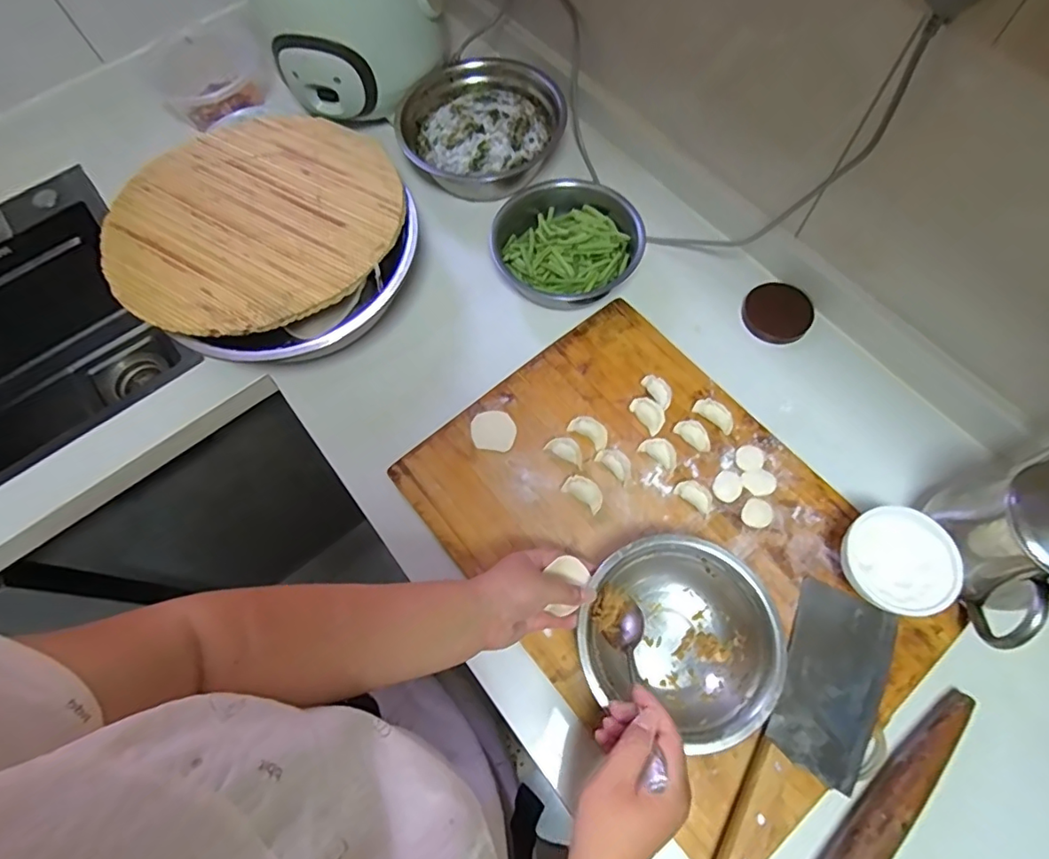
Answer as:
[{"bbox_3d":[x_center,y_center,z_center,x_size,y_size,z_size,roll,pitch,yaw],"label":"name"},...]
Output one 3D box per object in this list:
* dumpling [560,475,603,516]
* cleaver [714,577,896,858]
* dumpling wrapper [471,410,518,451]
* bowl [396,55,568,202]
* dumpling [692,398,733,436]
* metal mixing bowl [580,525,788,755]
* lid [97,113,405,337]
[{"bbox_3d":[0.063,0.067,0.577,0.045,0.023,0.023,34,73,15],"label":"dumpling"},{"bbox_3d":[0.263,0.274,0.487,0.091,0.021,0.267,26,71,12],"label":"cleaver"},{"bbox_3d":[-0.035,0.001,0.619,0.049,0.004,0.047,-1,67,2],"label":"dumpling wrapper"},{"bbox_3d":[-0.062,-0.427,0.760,0.220,0.084,0.214,-22,68,-7],"label":"bowl"},{"bbox_3d":[0.213,-0.016,0.609,0.048,0.024,0.018,38,74,16],"label":"dumpling"},{"bbox_3d":[0.140,0.187,0.502,0.165,0.067,0.156,-1,67,2],"label":"metal mixing bowl"},{"bbox_3d":[-0.324,-0.256,0.652,0.337,0.019,0.315,-1,67,2],"label":"lid"}]

